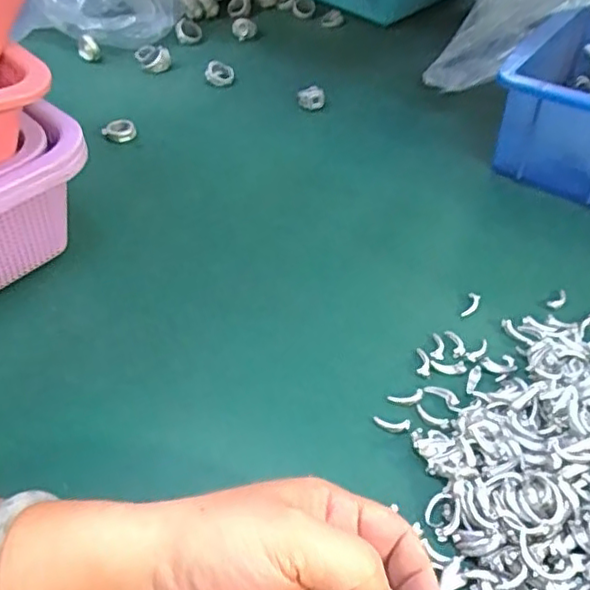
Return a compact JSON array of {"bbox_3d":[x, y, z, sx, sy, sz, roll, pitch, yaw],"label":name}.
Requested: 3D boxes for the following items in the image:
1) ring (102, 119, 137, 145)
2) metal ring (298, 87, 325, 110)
[{"bbox_3d":[-0.156,-0.145,0.539,0.029,0.015,0.019,-14,47,-12],"label":"ring"},{"bbox_3d":[0.016,-0.185,0.573,0.024,0.014,0.024,-1,45,1],"label":"metal ring"}]

